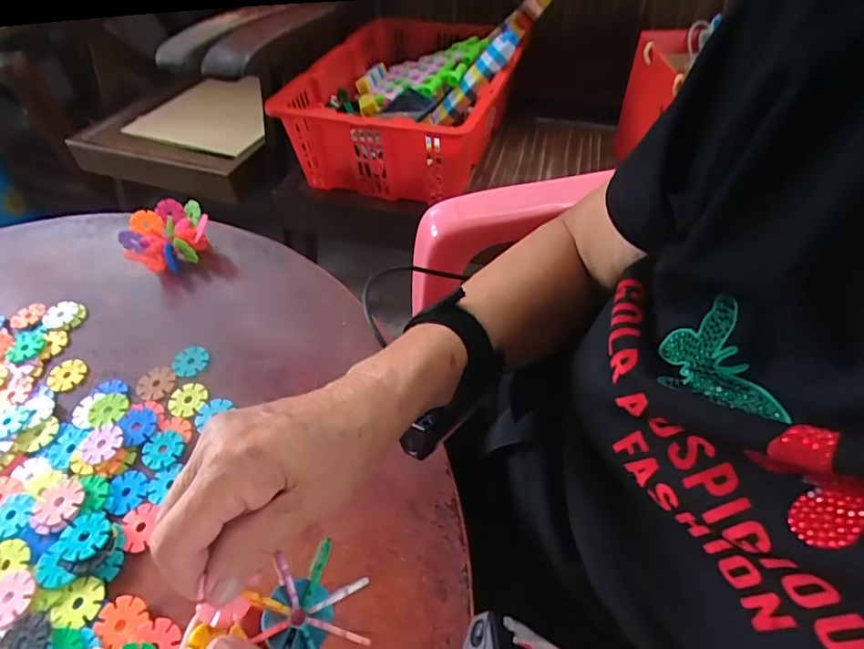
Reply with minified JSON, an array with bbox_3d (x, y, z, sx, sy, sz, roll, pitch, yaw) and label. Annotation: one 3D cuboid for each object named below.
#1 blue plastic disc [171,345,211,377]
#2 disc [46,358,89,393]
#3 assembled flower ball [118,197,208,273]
[{"bbox_3d":[-0.214,0.031,0.448,0.034,0.004,0.031,-2,52,3],"label":"blue plastic disc"},{"bbox_3d":[-0.323,0.044,0.450,0.032,0.005,0.031,-2,52,3],"label":"disc"},{"bbox_3d":[-0.273,-0.088,0.527,0.080,0.048,0.071,-31,56,-18],"label":"assembled flower ball"}]

